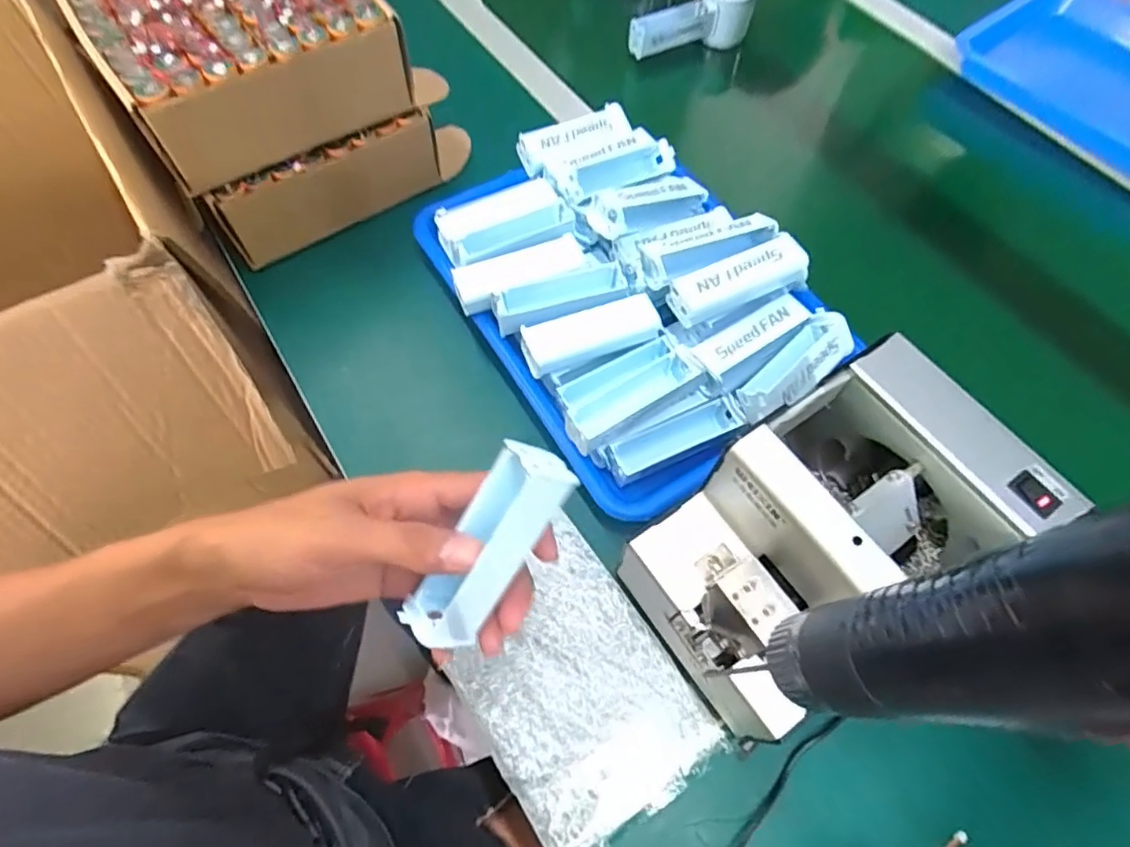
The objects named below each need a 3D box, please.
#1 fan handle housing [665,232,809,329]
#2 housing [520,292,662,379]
[{"bbox_3d":[0.129,-0.106,0.443,0.105,0.033,0.032,-23,67,-14],"label":"fan handle housing"},{"bbox_3d":[0.022,-0.067,0.449,0.105,0.024,0.033,-15,65,-10],"label":"housing"}]

